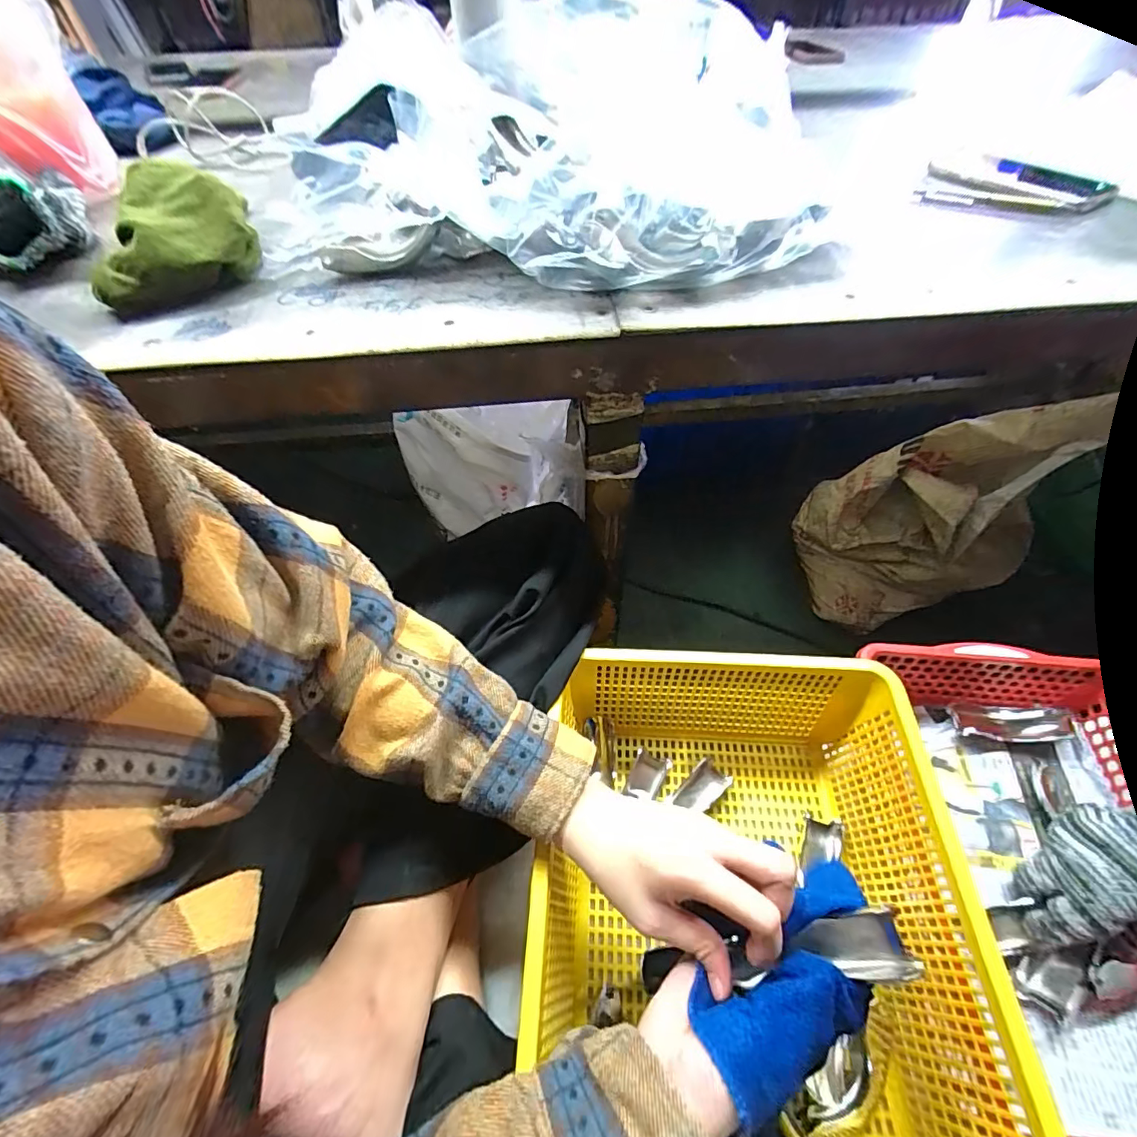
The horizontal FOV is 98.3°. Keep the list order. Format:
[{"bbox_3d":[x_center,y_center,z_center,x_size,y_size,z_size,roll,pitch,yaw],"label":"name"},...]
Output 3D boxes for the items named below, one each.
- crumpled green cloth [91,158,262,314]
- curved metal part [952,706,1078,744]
[{"bbox_3d":[-0.314,-0.263,0.384,0.117,0.058,0.107,-26,57,-17],"label":"crumpled green cloth"},{"bbox_3d":[0.464,0.161,0.513,0.103,0.031,0.037,-1,53,16],"label":"curved metal part"}]

